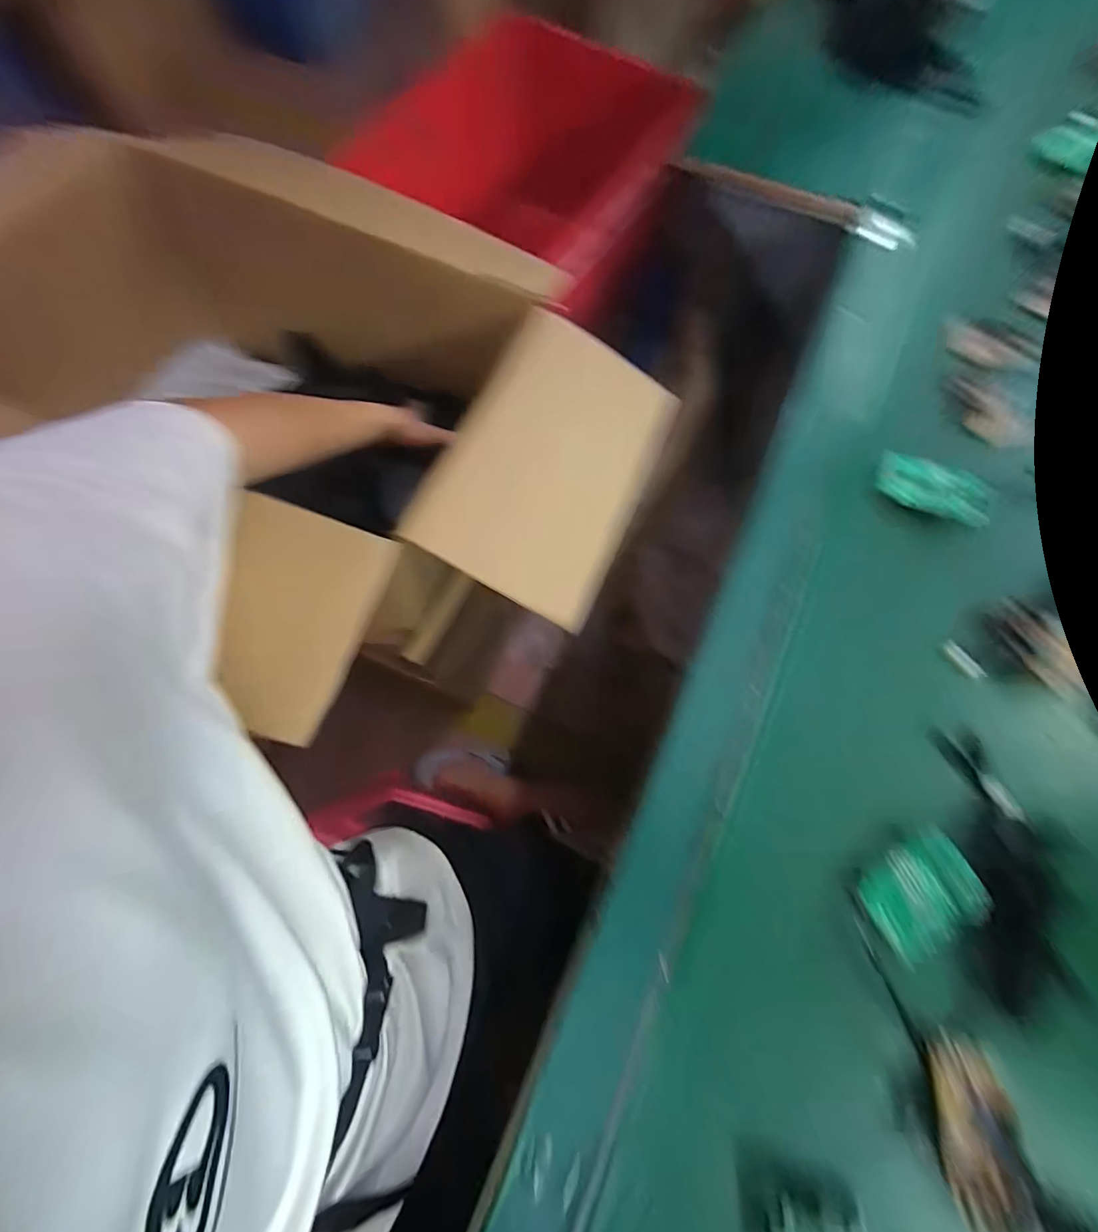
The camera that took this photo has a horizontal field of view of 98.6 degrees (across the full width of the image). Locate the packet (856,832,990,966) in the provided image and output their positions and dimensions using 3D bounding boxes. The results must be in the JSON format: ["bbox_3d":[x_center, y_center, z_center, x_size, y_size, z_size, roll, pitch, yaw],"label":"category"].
[{"bbox_3d":[0.272,0.201,0.345,0.086,0.022,0.057,-27,73,-8],"label":"packet"}]

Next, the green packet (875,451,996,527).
[{"bbox_3d":[0.358,-0.117,0.447,0.099,0.032,0.044,26,74,10],"label":"green packet"}]

